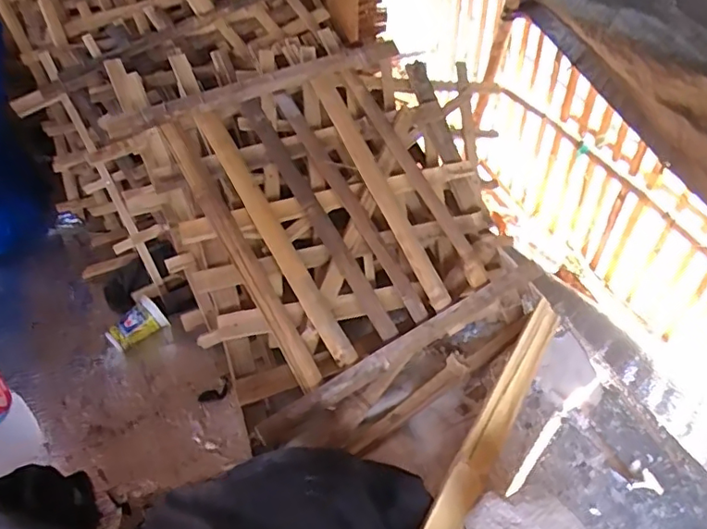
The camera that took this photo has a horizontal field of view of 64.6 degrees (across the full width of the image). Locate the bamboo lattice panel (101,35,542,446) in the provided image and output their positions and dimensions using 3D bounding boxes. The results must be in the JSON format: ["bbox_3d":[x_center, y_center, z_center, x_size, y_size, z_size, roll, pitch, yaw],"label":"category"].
[{"bbox_3d":[-0.042,-0.088,0.913,0.483,0.055,0.531,-26,76,-19],"label":"bamboo lattice panel"}]

